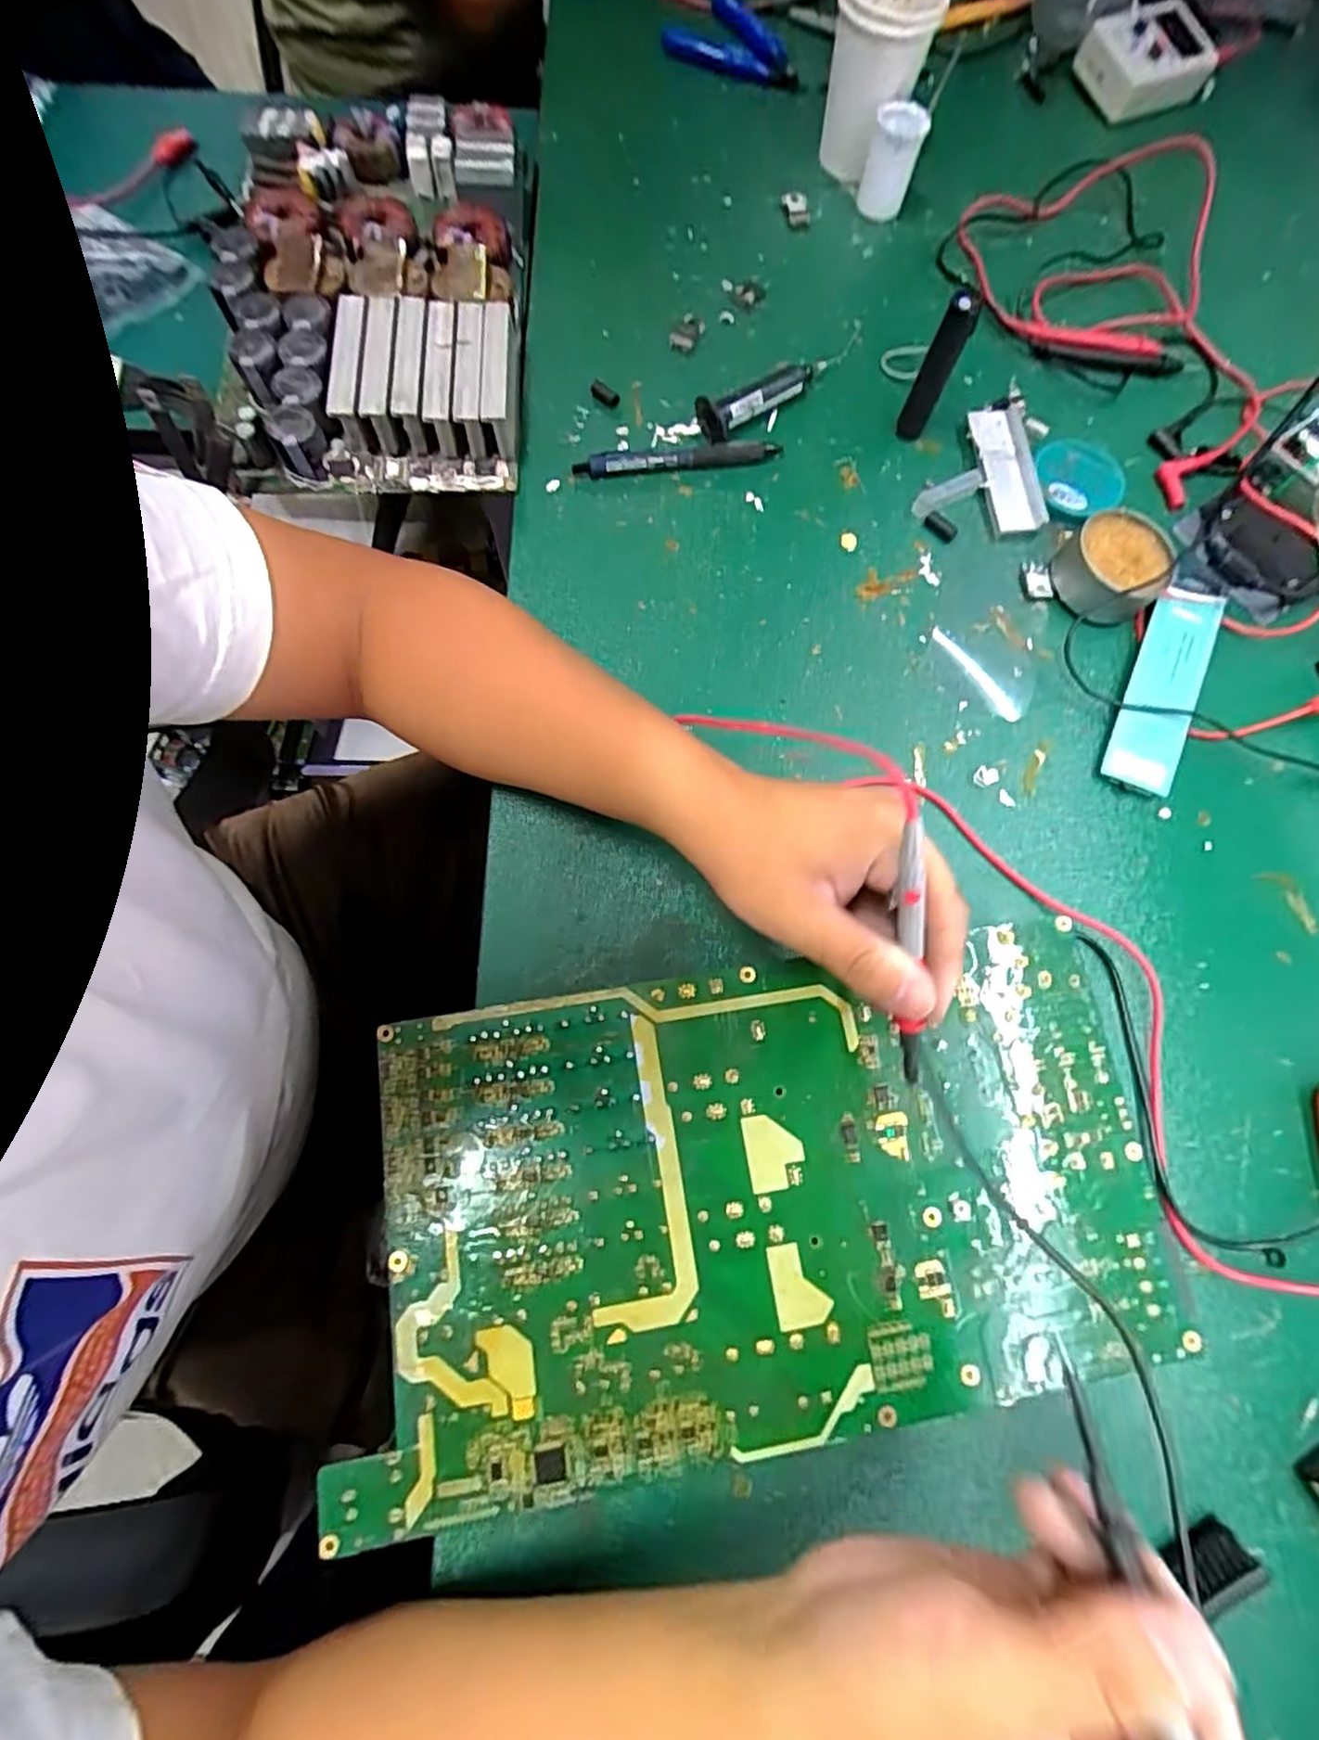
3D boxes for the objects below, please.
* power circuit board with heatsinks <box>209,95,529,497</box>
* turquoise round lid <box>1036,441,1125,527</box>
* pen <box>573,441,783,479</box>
[{"bbox_3d":[-0.192,-0.398,0.448,0.190,0.050,0.314,-1,75,-2],"label":"power circuit board with heatsinks"},{"bbox_3d":[0.289,-0.264,0.442,0.059,0.007,0.067,2,74,-1],"label":"turquoise round lid"},{"bbox_3d":[0.013,-0.273,0.433,0.136,0.012,0.017,-7,75,-3],"label":"pen"}]

